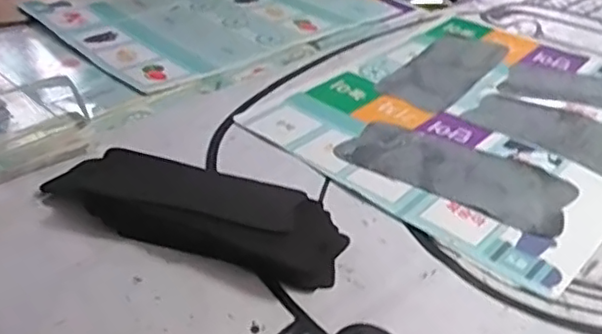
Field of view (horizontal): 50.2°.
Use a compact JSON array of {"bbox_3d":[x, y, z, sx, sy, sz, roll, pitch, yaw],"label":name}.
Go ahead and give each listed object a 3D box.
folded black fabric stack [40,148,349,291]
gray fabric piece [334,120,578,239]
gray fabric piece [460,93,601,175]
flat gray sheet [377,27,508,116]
[{"bbox_3d":[-0.099,0.034,0.572,0.283,0.030,0.086,14,37,18],"label":"folded black fabric stack"},{"bbox_3d":[0.155,0.003,0.649,0.226,0.005,0.095,21,41,25],"label":"gray fabric piece"},{"bbox_3d":[0.295,-0.032,0.704,0.222,0.010,0.098,27,43,29],"label":"gray fabric piece"},{"bbox_3d":[0.193,-0.132,0.851,0.099,0.006,0.235,23,40,28],"label":"flat gray sheet"}]

